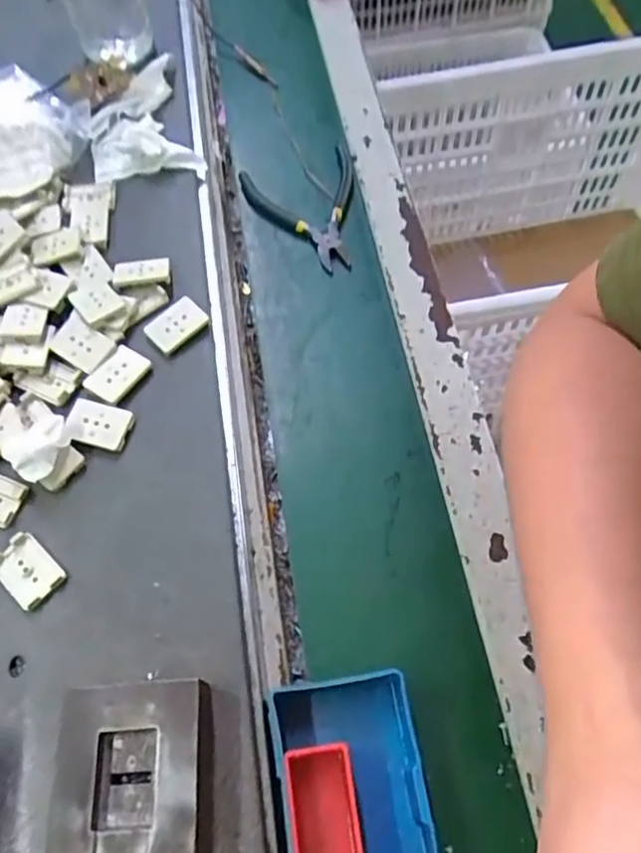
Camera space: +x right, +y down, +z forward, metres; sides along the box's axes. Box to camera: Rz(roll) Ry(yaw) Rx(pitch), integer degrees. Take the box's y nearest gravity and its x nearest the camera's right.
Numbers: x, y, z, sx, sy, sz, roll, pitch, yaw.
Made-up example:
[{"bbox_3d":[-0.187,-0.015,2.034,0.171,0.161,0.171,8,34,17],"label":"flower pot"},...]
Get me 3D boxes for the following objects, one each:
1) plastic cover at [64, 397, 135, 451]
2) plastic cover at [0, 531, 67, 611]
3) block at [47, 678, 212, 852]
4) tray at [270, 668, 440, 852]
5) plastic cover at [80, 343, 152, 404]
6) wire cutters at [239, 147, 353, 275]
[{"bbox_3d":[-0.136,-0.001,0.398,0.039,0.007,0.027,13,63,9],"label":"plastic cover"},{"bbox_3d":[-0.163,0.080,0.360,0.039,0.007,0.027,38,69,20],"label":"plastic cover"},{"bbox_3d":[-0.084,0.163,0.302,0.069,0.027,0.079,-4,61,0],"label":"block"},{"bbox_3d":[0.018,0.186,0.318,0.071,0.027,0.116,-9,62,-2],"label":"tray"},{"bbox_3d":[-0.129,-0.034,0.412,0.027,0.005,0.036,29,66,16],"label":"plastic cover"},{"bbox_3d":[-0.007,-0.171,0.512,0.088,0.016,0.116,-17,62,-7],"label":"wire cutters"}]

